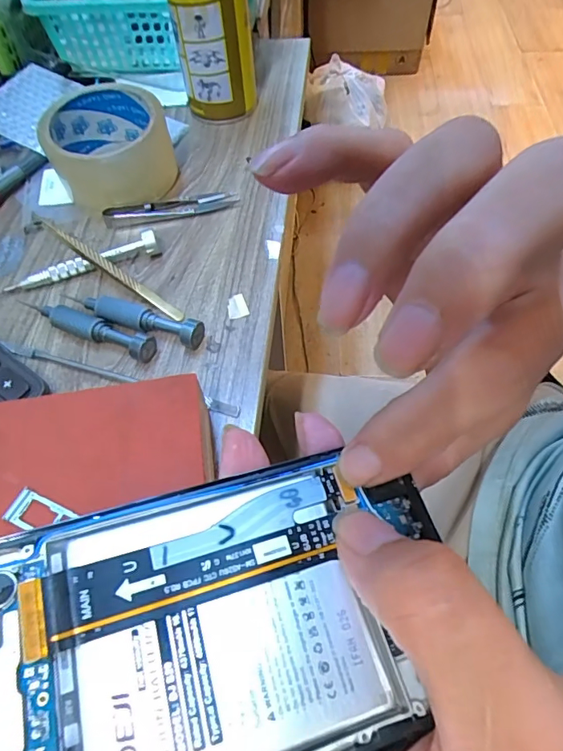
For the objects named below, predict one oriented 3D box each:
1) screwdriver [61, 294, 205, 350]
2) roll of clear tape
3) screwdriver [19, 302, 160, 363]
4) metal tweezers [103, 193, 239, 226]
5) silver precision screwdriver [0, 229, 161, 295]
[{"bbox_3d":[-0.098,-0.039,0.312,0.099,0.016,0.016,16,59,13],"label":"screwdriver"},{"bbox_3d":[-0.139,-0.188,0.388,0.092,0.056,0.092,-1,57,2],"label":"roll of clear tape"},{"bbox_3d":[-0.129,-0.034,0.310,0.103,0.016,0.016,20,60,15],"label":"screwdriver"},{"bbox_3d":[-0.088,-0.134,0.378,0.103,0.008,0.022,-11,57,-4],"label":"metal tweezers"},{"bbox_3d":[-0.148,-0.078,0.338,0.122,0.015,0.017,-22,59,-11],"label":"silver precision screwdriver"}]

